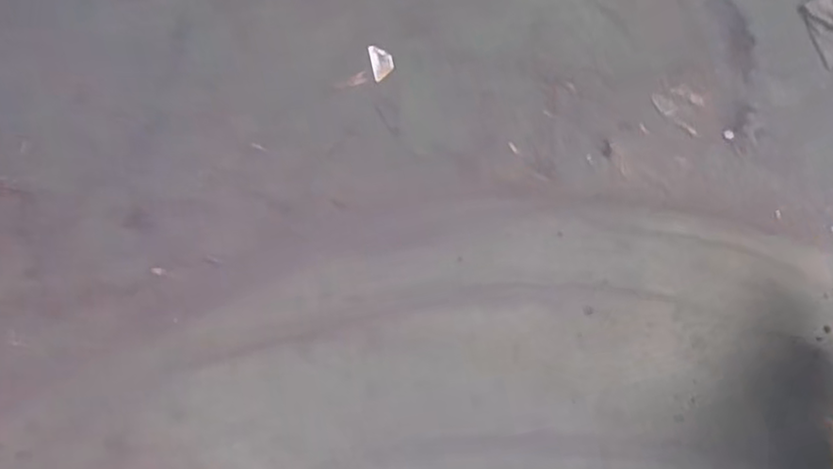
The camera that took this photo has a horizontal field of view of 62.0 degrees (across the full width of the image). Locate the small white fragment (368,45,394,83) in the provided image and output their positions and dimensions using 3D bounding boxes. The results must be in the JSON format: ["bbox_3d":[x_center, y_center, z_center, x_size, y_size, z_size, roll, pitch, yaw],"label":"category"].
[{"bbox_3d":[-0.062,-0.311,1.253,0.040,0.004,0.074,-10,70,-6],"label":"small white fragment"}]

